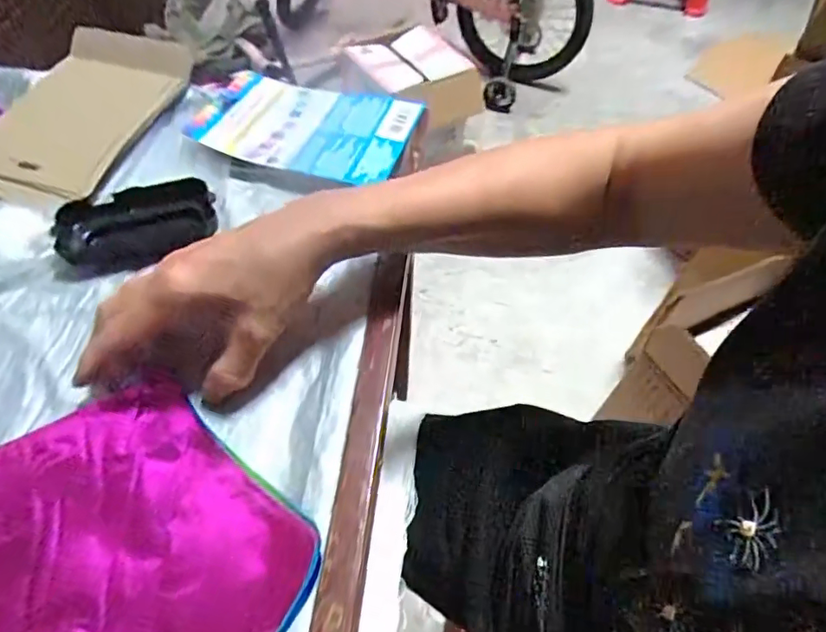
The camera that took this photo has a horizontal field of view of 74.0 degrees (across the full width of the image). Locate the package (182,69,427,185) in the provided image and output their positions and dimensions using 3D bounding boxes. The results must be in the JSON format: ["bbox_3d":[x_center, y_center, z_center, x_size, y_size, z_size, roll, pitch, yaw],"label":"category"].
[{"bbox_3d":[-0.104,-0.172,0.486,0.210,0.027,0.113,16,55,11],"label":"package"}]

